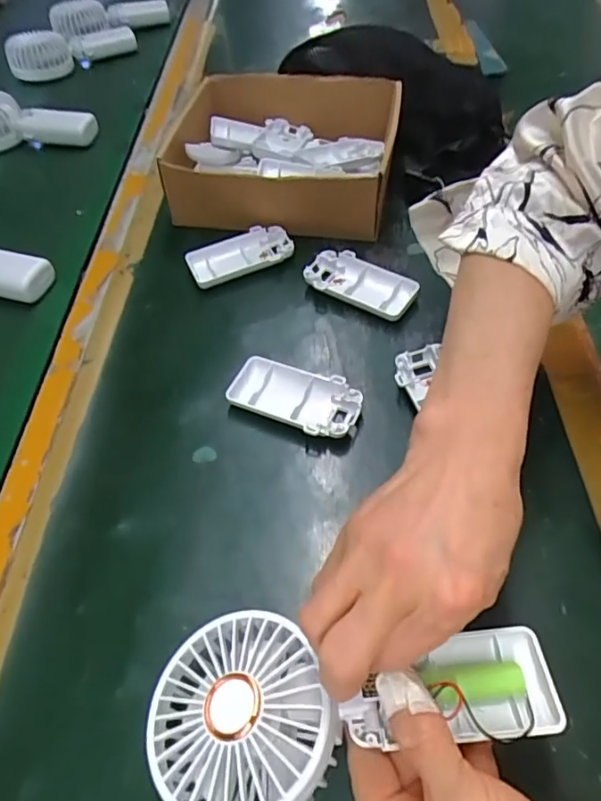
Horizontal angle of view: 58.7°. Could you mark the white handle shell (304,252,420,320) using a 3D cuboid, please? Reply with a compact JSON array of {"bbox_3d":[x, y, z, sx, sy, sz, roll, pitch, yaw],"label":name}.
[{"bbox_3d":[0.051,-0.099,0.460,0.096,0.018,0.048,27,59,22],"label":"white handle shell"}]

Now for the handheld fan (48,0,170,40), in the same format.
[{"bbox_3d":[-0.309,-0.628,0.863,0.182,0.043,0.068,-26,55,-14],"label":"handheld fan"}]

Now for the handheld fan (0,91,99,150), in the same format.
[{"bbox_3d":[-0.345,-0.353,0.671,0.183,0.048,0.073,-2,53,3],"label":"handheld fan"}]

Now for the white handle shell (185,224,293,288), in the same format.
[{"bbox_3d":[-0.055,-0.133,0.492,0.094,0.015,0.048,-23,55,-13],"label":"white handle shell"}]

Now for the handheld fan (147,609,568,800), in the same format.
[{"bbox_3d":[0.023,0.137,0.244,0.180,0.033,0.082,-6,53,-1],"label":"handheld fan"}]

